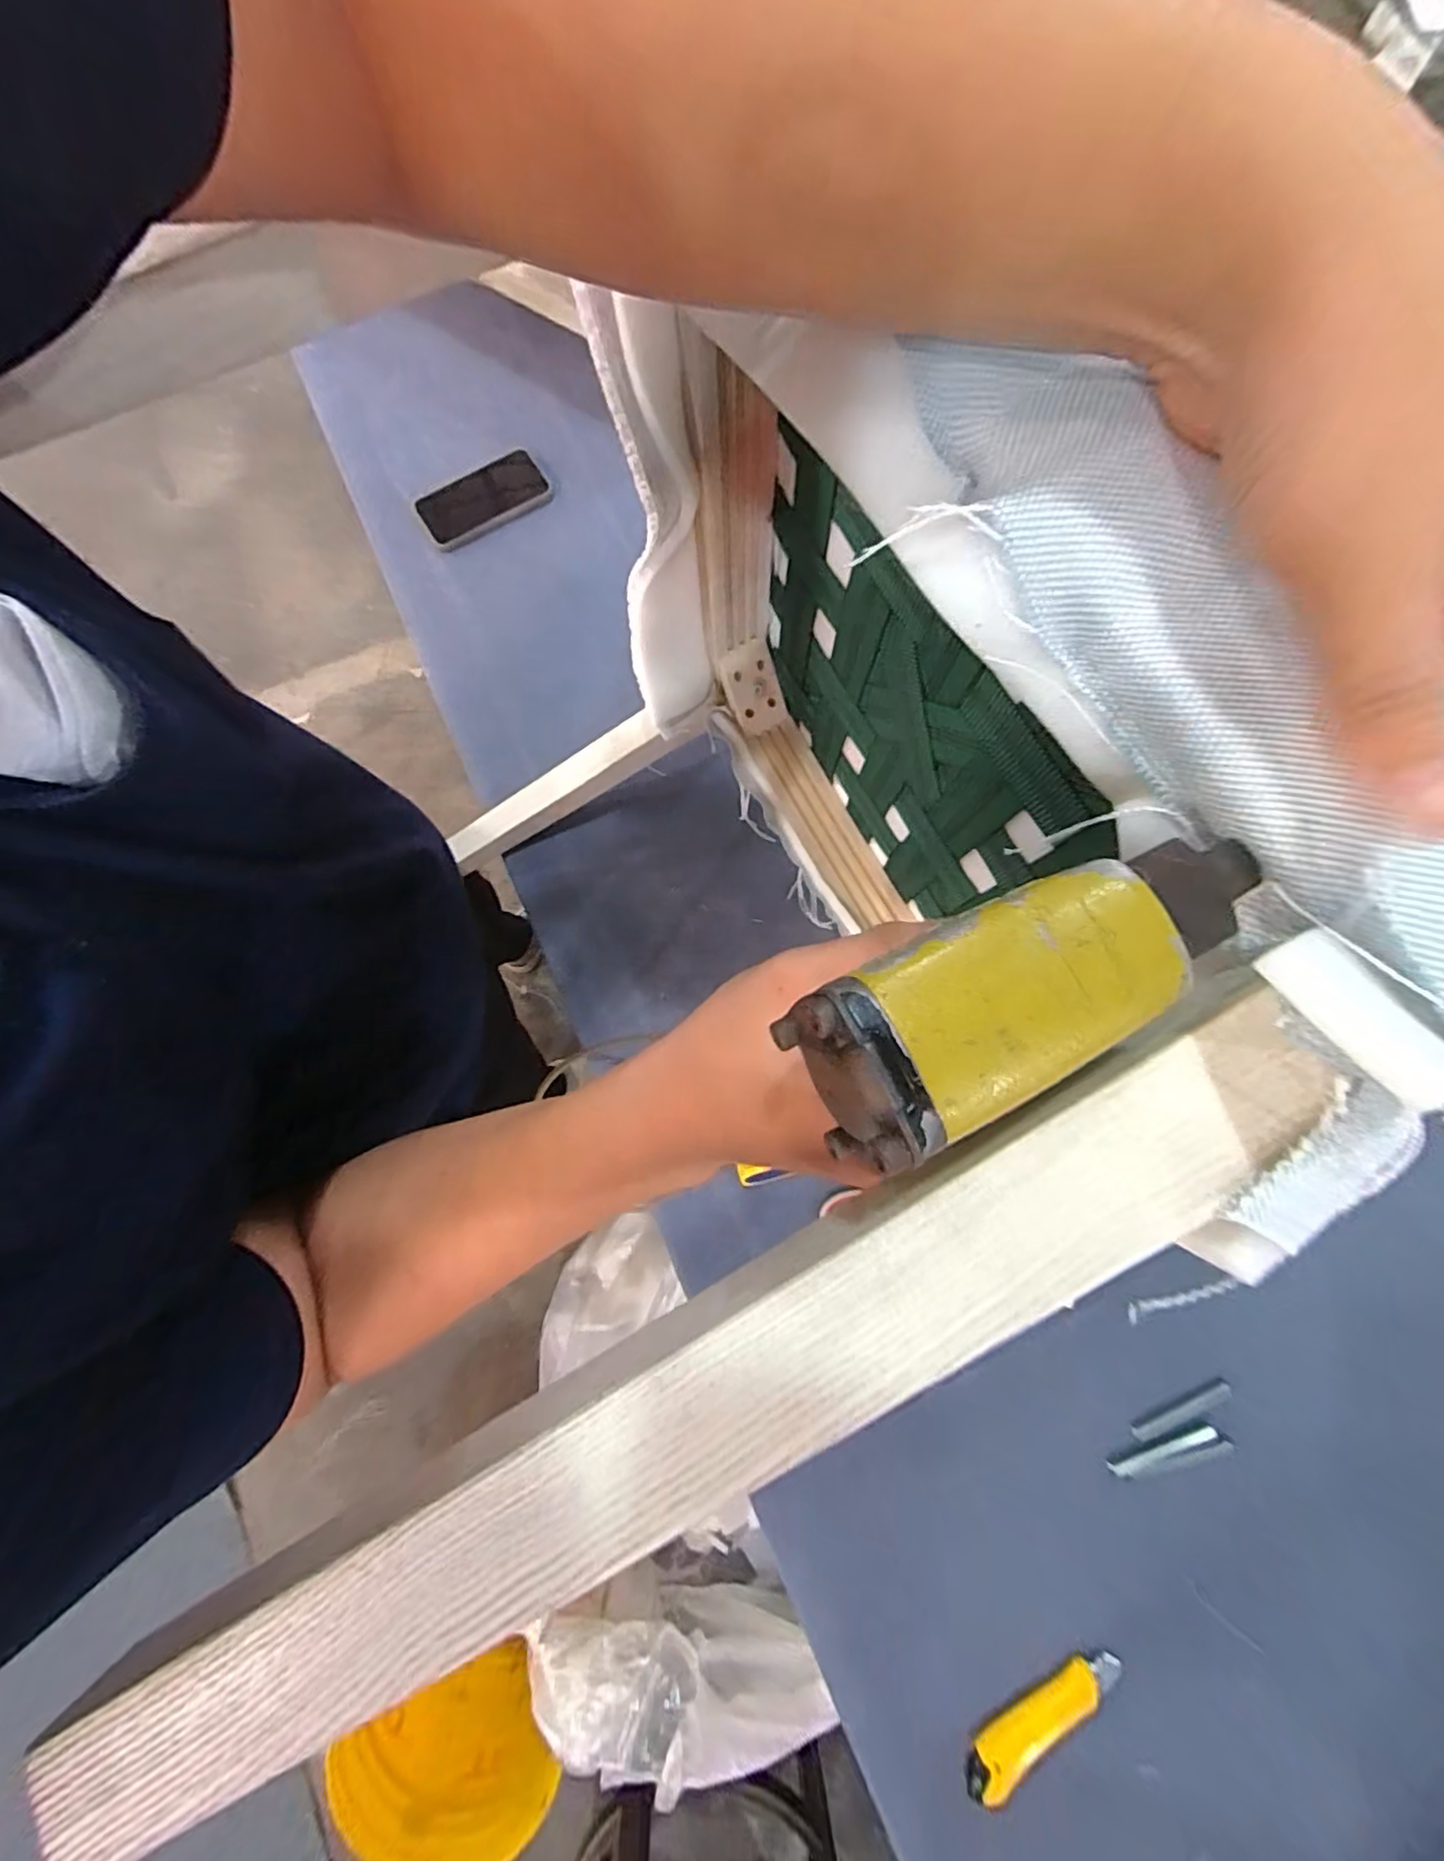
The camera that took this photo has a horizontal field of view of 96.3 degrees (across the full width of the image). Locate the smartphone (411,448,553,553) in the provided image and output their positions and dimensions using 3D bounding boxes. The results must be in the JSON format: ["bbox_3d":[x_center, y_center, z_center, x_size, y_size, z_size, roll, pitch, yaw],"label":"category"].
[{"bbox_3d":[-0.296,-0.535,0.801,0.162,0.008,0.089,-31,81,-6],"label":"smartphone"}]

